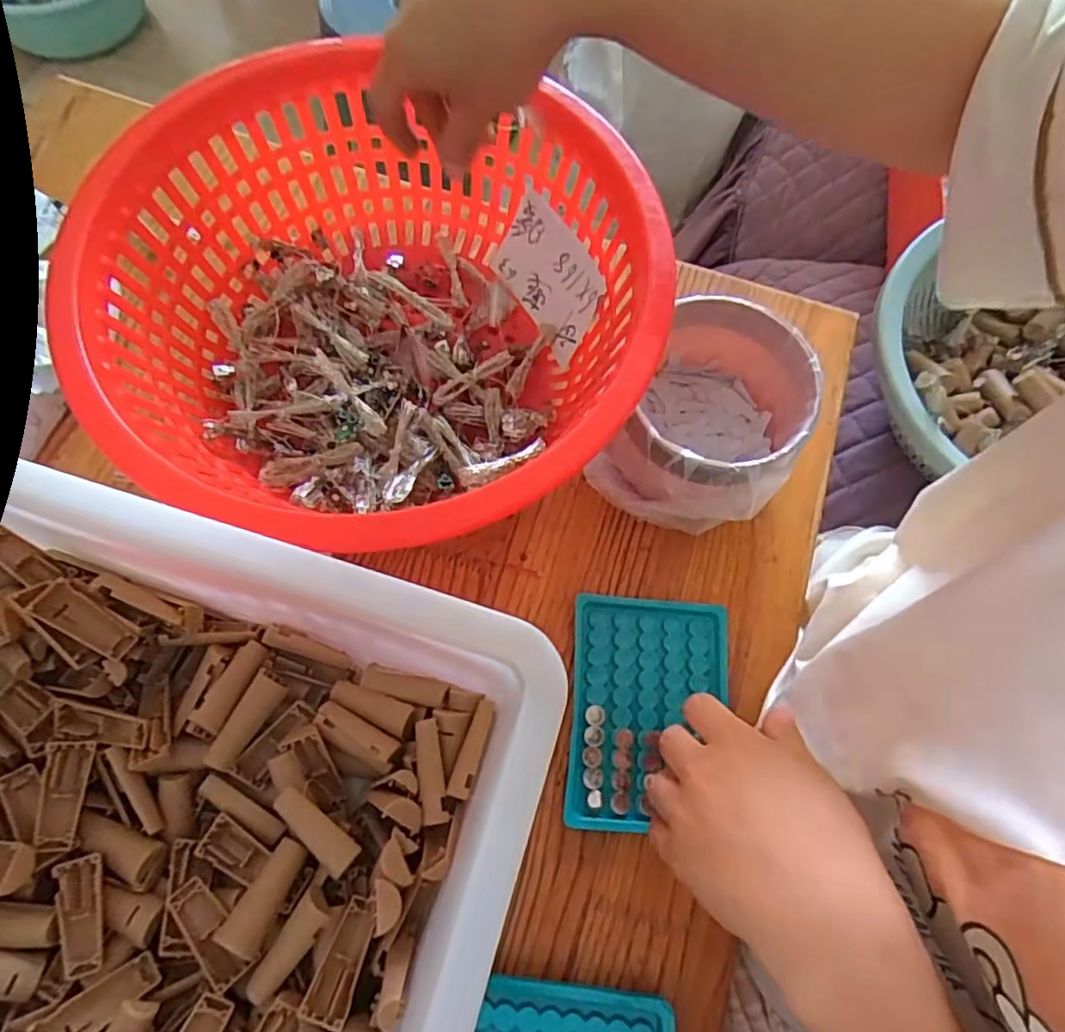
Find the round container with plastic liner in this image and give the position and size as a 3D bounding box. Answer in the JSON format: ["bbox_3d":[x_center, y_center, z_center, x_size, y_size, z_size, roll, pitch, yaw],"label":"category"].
[{"bbox_3d":[0.109,-0.058,0.408,0.112,0.090,0.127,28,70,8],"label":"round container with plastic liner"}]

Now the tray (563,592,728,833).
[{"bbox_3d":[0.070,0.115,0.380,0.093,0.013,0.130,5,69,-1],"label":"tray"}]

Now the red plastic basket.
[{"bbox_3d":[-0.097,-0.122,0.393,0.292,0.116,0.309,1,69,-3],"label":"red plastic basket"}]

